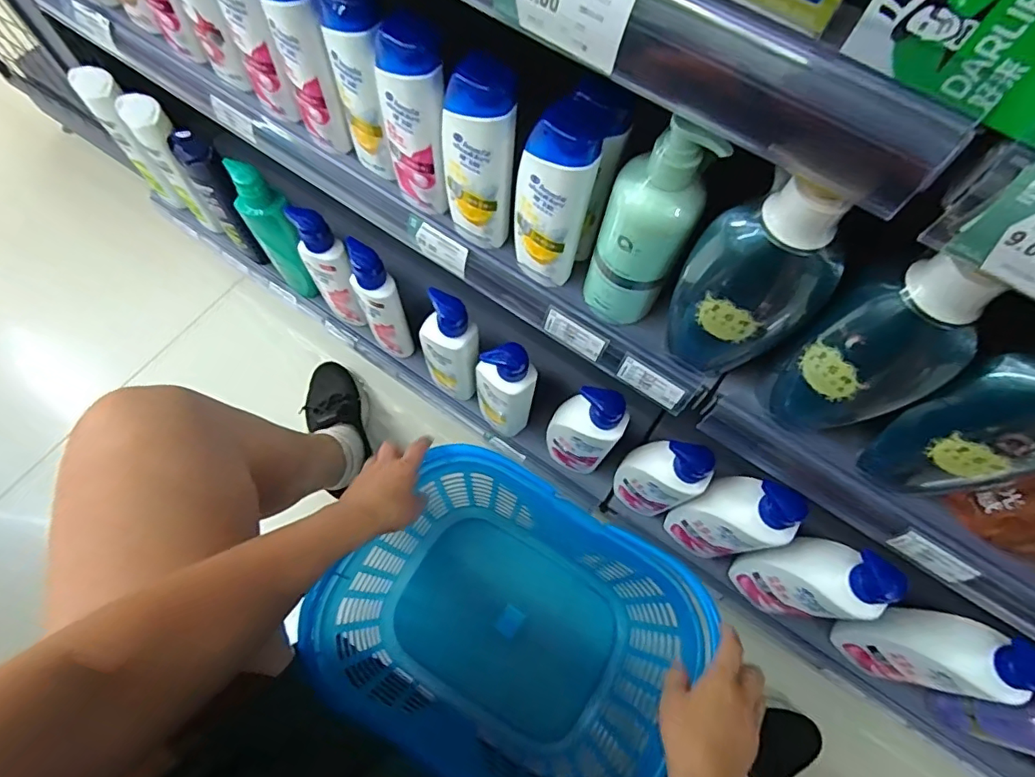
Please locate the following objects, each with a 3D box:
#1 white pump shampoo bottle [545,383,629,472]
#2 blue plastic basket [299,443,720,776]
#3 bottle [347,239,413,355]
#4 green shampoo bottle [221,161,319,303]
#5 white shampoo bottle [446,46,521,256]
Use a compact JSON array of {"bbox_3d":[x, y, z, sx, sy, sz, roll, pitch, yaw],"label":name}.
[{"bbox_3d":[0.079,0.057,0.657,0.079,0.210,0.049,26,70,7],"label":"white pump shampoo bottle"},{"bbox_3d":[-0.008,0.300,0.678,0.386,0.285,0.298,31,71,9],"label":"blue plastic basket"},{"bbox_3d":[-0.180,-0.108,0.702,0.045,0.202,0.070,-32,74,-14],"label":"bottle"},{"bbox_3d":[-0.320,-0.204,0.718,0.056,0.221,0.057,-32,74,-14],"label":"green shampoo bottle"},{"bbox_3d":[-0.030,-0.177,0.424,0.053,0.166,0.033,10,69,1],"label":"white shampoo bottle"}]

